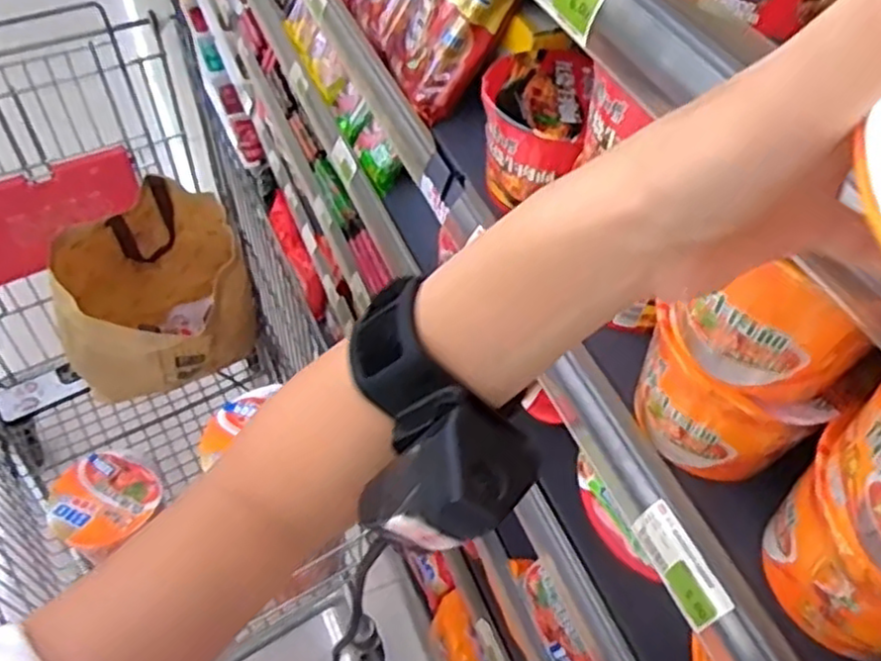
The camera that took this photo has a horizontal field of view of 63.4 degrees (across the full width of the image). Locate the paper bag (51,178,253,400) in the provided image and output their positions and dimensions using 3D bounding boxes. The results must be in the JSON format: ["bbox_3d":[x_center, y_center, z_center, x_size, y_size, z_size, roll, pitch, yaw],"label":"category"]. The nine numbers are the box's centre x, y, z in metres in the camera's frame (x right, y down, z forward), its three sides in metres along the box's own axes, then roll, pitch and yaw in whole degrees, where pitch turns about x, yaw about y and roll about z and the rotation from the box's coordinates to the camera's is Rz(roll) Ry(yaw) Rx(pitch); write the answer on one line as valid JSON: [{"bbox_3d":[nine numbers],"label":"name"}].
[{"bbox_3d":[-0.443,-0.046,1.108,0.277,0.296,0.220,-22,57,-20],"label":"paper bag"}]

